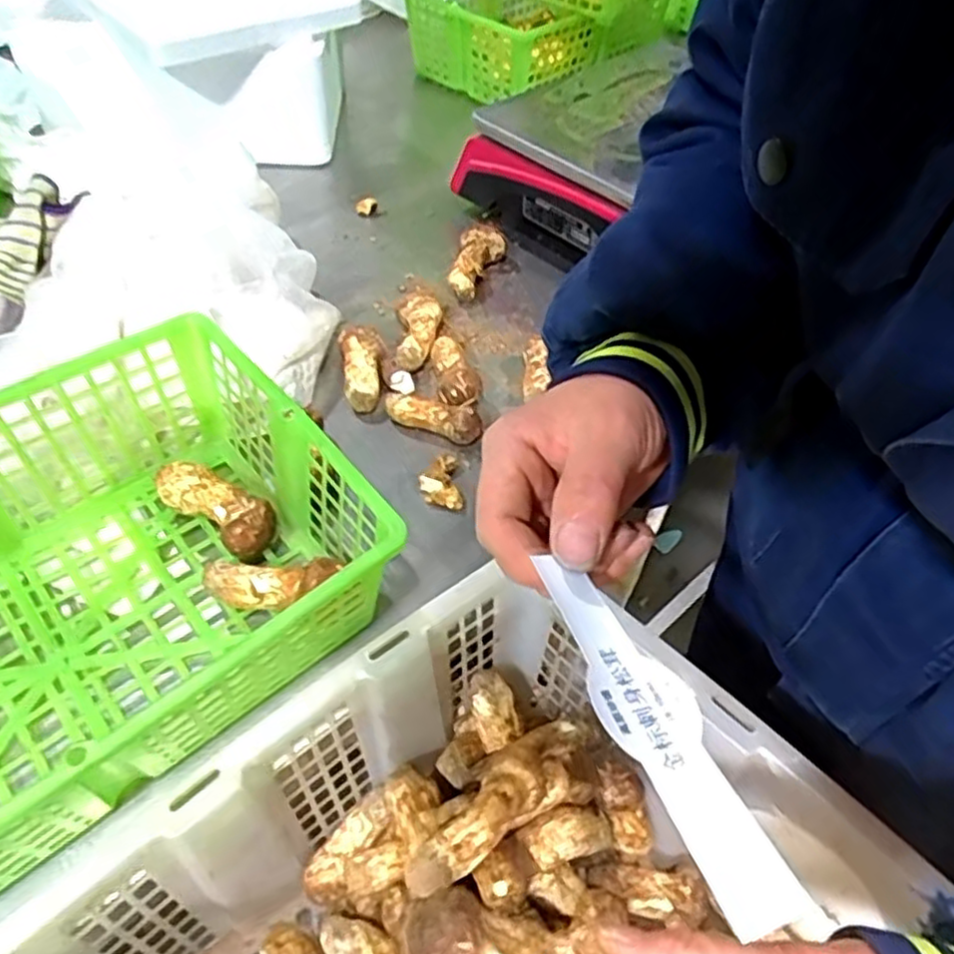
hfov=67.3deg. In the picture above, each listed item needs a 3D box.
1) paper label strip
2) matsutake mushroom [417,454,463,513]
[{"bbox_3d":[0.051,0.070,0.214,0.029,0.004,0.120,-9,42,-15],"label":"paper label strip"},{"bbox_3d":[-0.026,0.003,0.504,0.028,0.009,0.043,-4,51,-7],"label":"matsutake mushroom"}]

